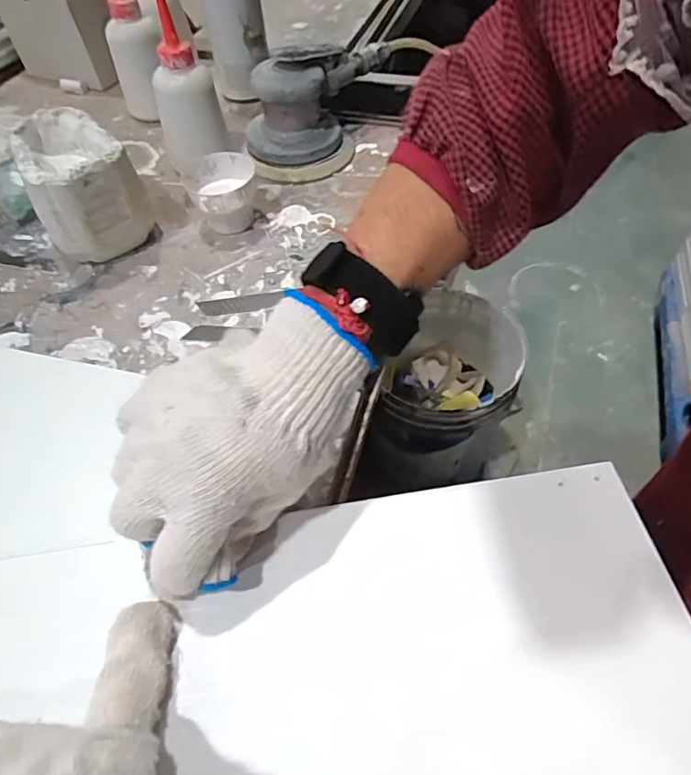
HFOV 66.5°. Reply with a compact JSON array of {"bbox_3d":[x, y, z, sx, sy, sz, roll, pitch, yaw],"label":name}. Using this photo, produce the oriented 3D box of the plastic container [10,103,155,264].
[{"bbox_3d":[-0.226,-0.171,0.456,0.084,0.089,0.113,-27,56,-16],"label":"plastic container"}]

